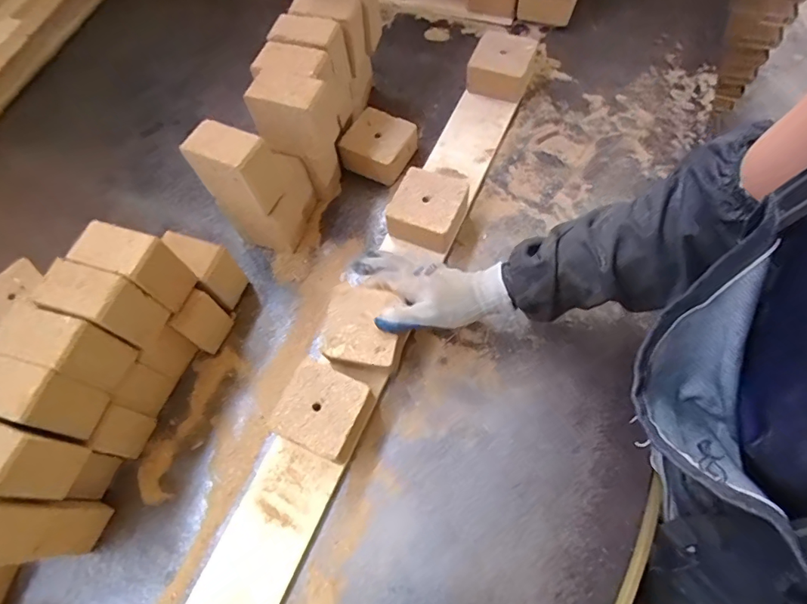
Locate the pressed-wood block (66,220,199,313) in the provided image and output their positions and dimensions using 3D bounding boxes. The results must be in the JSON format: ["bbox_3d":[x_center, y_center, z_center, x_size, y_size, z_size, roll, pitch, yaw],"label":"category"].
[{"bbox_3d":[-0.296,-0.040,0.512,0.084,0.086,0.050,18,68,13],"label":"pressed-wood block"}]

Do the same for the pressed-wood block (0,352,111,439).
[{"bbox_3d":[-0.367,0.091,0.458,0.089,0.086,0.050,14,67,11],"label":"pressed-wood block"}]

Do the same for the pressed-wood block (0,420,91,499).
[{"bbox_3d":[-0.373,0.145,0.437,0.085,0.089,0.059,14,67,11],"label":"pressed-wood block"}]

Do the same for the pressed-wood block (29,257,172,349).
[{"bbox_3d":[-0.320,0.003,0.494,0.083,0.087,0.050,14,67,12],"label":"pressed-wood block"}]

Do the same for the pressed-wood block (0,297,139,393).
[{"bbox_3d":[-0.343,0.047,0.473,0.083,0.085,0.054,16,67,13],"label":"pressed-wood block"}]

